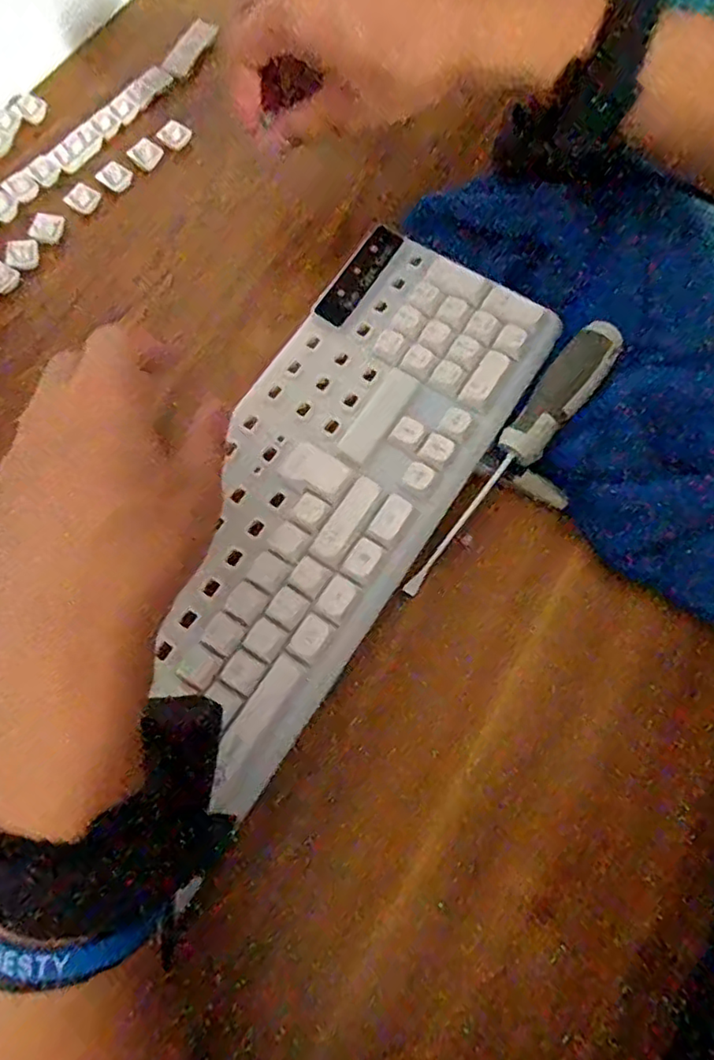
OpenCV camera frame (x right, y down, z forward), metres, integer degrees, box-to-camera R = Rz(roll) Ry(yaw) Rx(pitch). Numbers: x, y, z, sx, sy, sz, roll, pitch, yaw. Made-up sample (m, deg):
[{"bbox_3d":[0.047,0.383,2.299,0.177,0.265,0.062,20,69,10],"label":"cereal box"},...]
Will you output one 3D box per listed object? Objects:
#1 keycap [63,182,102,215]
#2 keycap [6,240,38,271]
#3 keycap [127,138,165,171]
[{"bbox_3d":[-0.173,-0.210,0.386,0.019,0.004,0.019,28,75,7],"label":"keycap"},{"bbox_3d":[-0.206,-0.170,0.373,0.018,0.004,0.020,-7,73,-4],"label":"keycap"},{"bbox_3d":[-0.140,-0.249,0.402,0.019,0.007,0.019,33,75,8],"label":"keycap"}]

